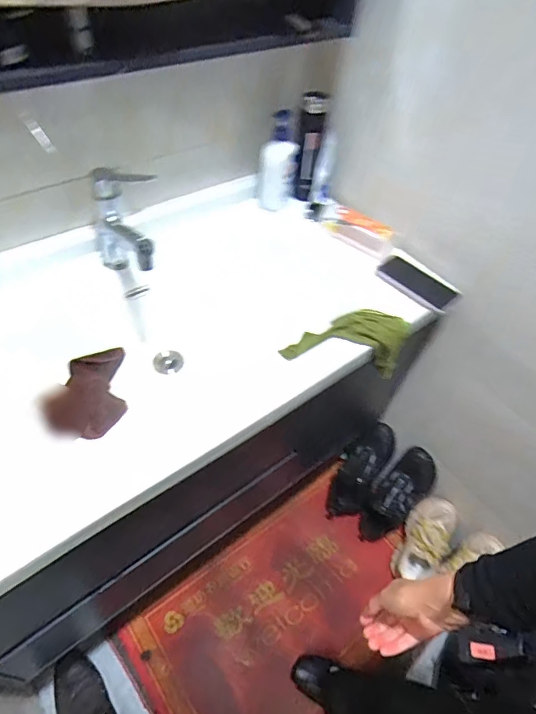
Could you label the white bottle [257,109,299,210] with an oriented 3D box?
[{"bbox_3d":[0.021,-0.420,0.962,0.079,0.188,0.058,6,51,0],"label":"white bottle"}]

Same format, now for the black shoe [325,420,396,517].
[{"bbox_3d":[0.261,0.335,1.301,0.126,0.106,0.306,31,81,18],"label":"black shoe"}]

